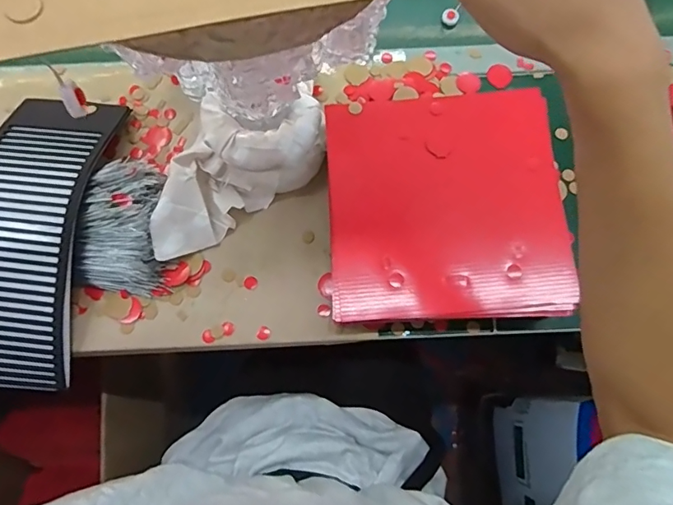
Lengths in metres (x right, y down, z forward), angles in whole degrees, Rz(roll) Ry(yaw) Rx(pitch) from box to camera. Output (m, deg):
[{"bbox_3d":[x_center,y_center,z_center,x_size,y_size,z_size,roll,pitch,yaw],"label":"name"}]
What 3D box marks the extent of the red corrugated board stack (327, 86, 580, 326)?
[{"bbox_3d":[0.105,-0.048,0.464,0.221,0.028,0.221,-3,82,6],"label":"red corrugated board stack"}]

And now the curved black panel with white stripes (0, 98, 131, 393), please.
[{"bbox_3d":[-0.315,-0.013,0.484,0.128,0.066,0.296,6,76,2],"label":"curved black panel with white stripes"}]

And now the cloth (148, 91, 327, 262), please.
[{"bbox_3d":[-0.111,-0.086,0.492,0.212,0.062,0.103,-35,78,5],"label":"cloth"}]

